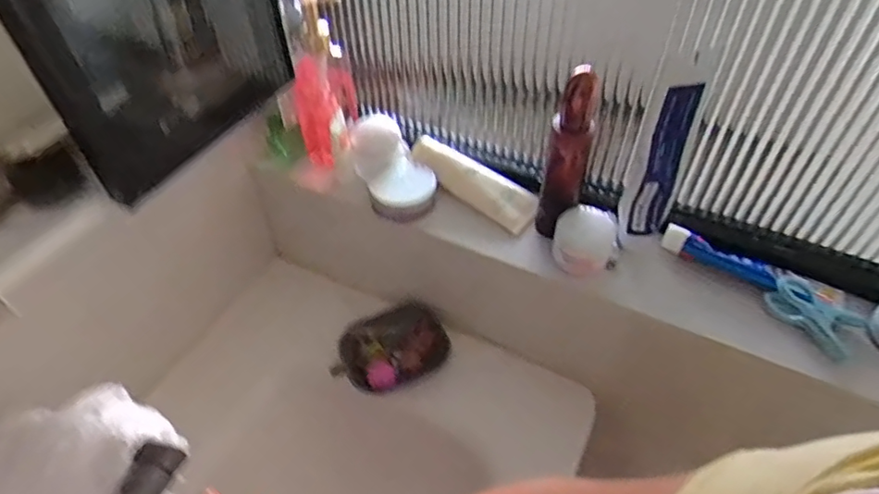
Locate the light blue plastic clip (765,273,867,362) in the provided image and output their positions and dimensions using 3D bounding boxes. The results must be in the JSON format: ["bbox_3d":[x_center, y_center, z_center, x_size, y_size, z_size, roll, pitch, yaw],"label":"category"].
[{"bbox_3d":[0.340,0.064,0.511,0.076,0.026,0.049,35,57,27],"label":"light blue plastic clip"}]

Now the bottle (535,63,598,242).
[{"bbox_3d":[0.124,-0.084,0.540,0.034,0.182,0.038,20,51,17],"label":"bottle"}]

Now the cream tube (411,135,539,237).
[{"bbox_3d":[0.041,-0.076,0.634,0.162,0.032,0.052,33,56,26],"label":"cream tube"}]

